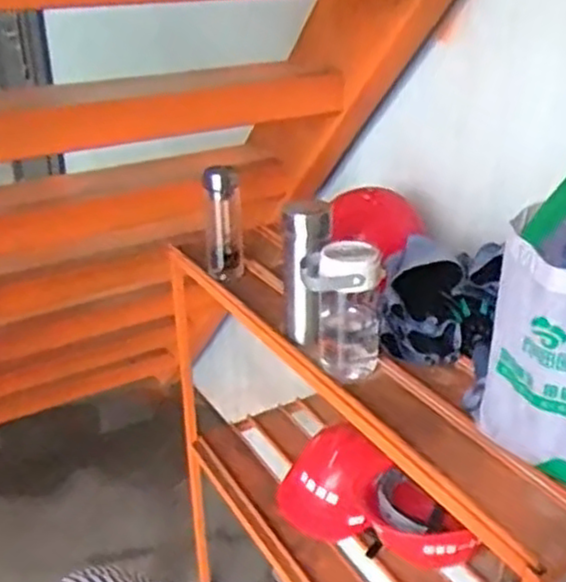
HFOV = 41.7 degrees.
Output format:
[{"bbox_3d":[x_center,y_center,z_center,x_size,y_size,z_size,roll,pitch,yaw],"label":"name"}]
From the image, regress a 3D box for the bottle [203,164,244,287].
[{"bbox_3d":[-0.106,-0.115,1.333,0.061,0.208,0.056,0,26,1],"label":"bottle"}]

